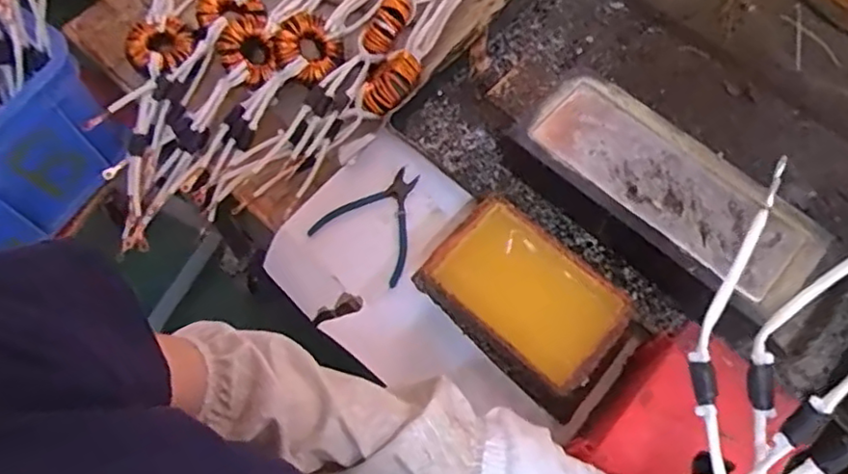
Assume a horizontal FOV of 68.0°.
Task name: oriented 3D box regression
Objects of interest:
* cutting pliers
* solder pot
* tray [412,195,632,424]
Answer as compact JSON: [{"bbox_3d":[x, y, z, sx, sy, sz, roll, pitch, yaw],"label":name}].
[{"bbox_3d":[-0.051,-0.026,0.771,0.125,0.010,0.136,31,70,12],"label":"cutting pliers"},{"bbox_3d":[0.268,-0.042,0.735,0.365,0.082,0.145,40,72,15],"label":"solder pot"},{"bbox_3d":[0.110,0.072,0.695,0.225,0.070,0.137,39,72,15],"label":"tray"}]

